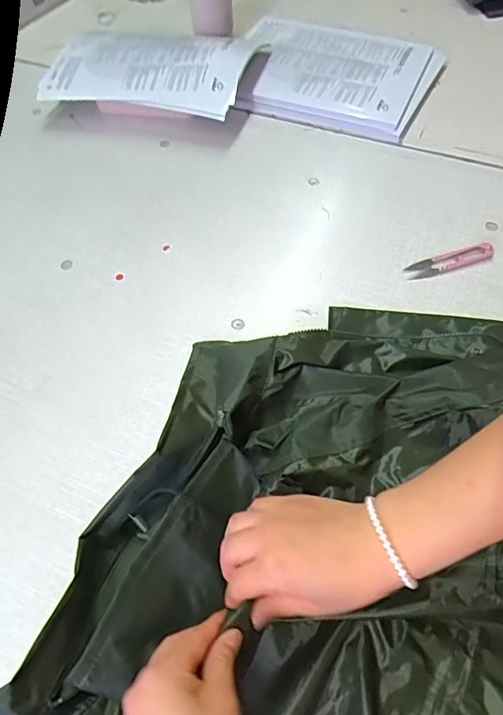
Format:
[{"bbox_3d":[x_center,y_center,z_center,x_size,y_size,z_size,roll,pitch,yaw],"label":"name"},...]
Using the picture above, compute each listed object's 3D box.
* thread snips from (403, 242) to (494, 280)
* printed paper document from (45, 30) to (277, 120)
[{"bbox_3d":[0.224,-0.109,0.549,0.101,0.006,0.025,-16,60,-7],"label":"thread snips"},{"bbox_3d":[-0.148,-0.439,0.735,0.297,0.060,0.208,10,60,8],"label":"printed paper document"}]

